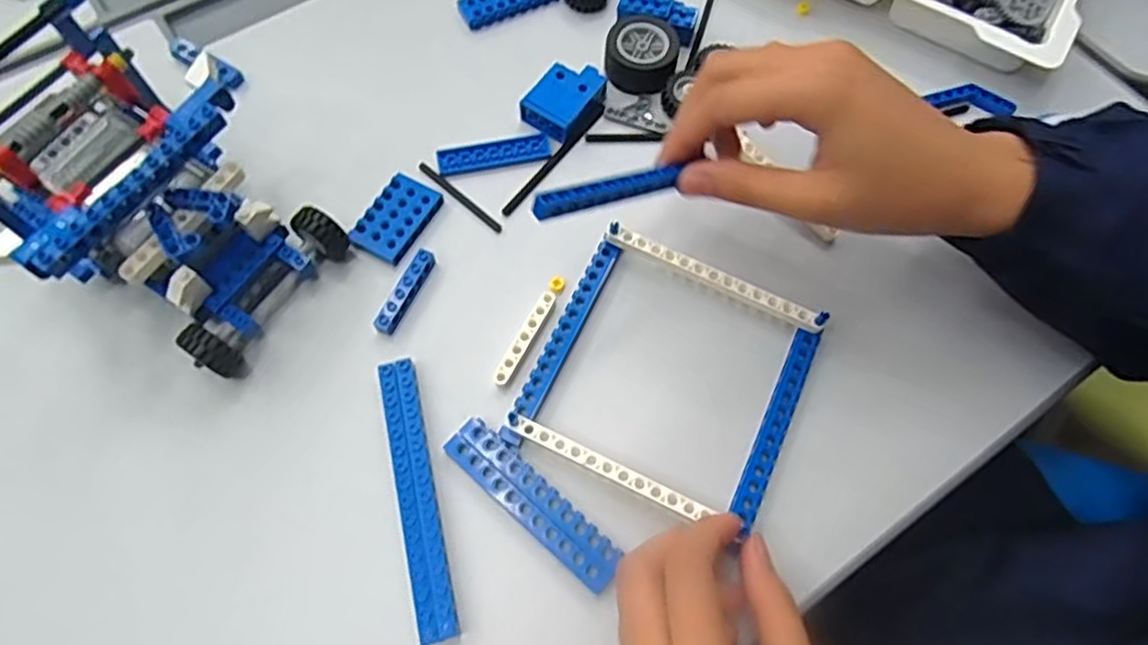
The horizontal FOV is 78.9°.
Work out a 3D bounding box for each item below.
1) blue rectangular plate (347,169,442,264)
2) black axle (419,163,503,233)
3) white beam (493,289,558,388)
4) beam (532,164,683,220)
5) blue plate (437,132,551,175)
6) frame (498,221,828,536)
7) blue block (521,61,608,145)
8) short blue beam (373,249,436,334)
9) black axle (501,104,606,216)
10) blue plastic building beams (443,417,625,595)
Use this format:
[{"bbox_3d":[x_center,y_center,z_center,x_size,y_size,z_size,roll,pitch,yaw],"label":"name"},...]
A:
[{"bbox_3d":[-0.095,-0.057,0.374,0.030,0.008,0.048,26,68,10],"label":"blue rectangular plate"},{"bbox_3d":[-0.063,-0.070,0.385,0.061,0.004,0.006,39,71,15],"label":"black axle"},{"bbox_3d":[-0.024,0.007,0.347,0.009,0.006,0.054,26,68,10],"label":"white beam"},{"bbox_3d":[0.015,-0.056,0.302,0.069,0.013,0.009,-17,70,-22],"label":"beam"},{"bbox_3d":[-0.045,-0.096,0.395,0.062,0.006,0.019,-12,66,-6],"label":"blue plate"},{"bbox_3d":[0.047,0.025,0.337,0.122,0.019,0.120,24,72,9],"label":"frame"},{"bbox_3d":[-0.005,-0.129,0.402,0.033,0.014,0.044,32,69,12],"label":"blue block"},{"bbox_3d":[-0.085,-0.016,0.355,0.010,0.009,0.046,26,68,10],"label":"short blue beam"},{"bbox_3d":[-0.012,-0.095,0.401,0.006,0.006,0.091,35,70,14],"label":"black axle"},{"bbox_3d":[-0.019,0.081,0.315,0.094,0.004,0.022,40,71,16],"label":"blue plastic building beams"}]

